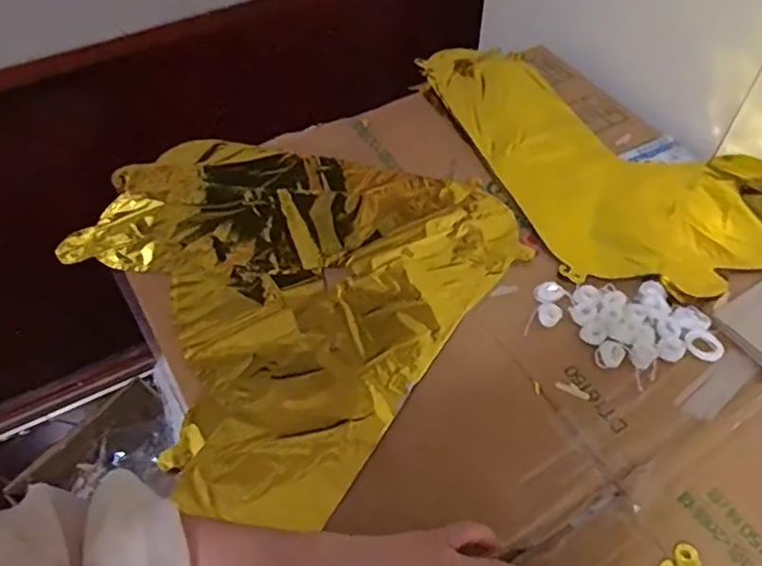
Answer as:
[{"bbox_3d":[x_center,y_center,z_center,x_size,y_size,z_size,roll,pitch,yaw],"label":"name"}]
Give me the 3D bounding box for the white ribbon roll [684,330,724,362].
[{"bbox_3d":[0.268,0.051,0.514,0.030,0.004,0.028,-1,54,1],"label":"white ribbon roll"}]

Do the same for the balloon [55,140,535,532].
[{"bbox_3d":[-0.107,-0.018,0.569,0.366,0.012,0.358,31,60,22],"label":"balloon"}]

